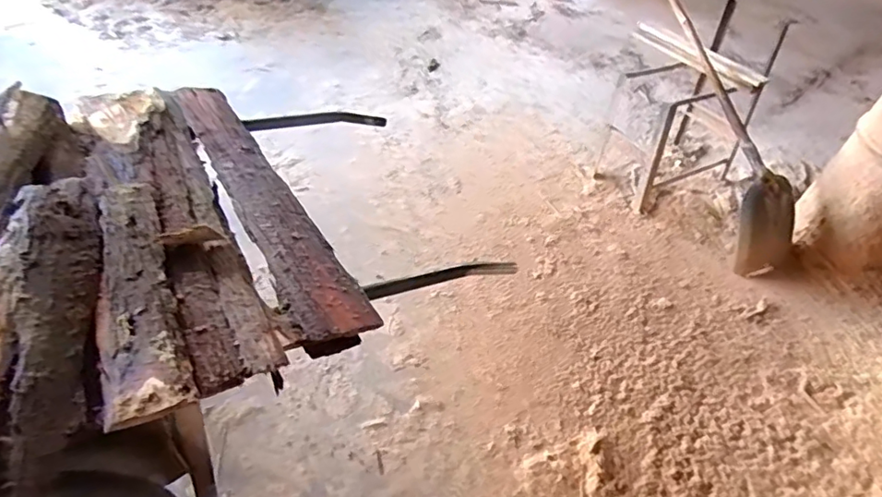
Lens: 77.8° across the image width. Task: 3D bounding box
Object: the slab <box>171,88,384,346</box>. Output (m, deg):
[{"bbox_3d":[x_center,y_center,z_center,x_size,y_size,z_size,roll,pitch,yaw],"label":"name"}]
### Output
[{"bbox_3d":[-0.415,-0.142,1.228,0.137,0.042,0.969,-24,50,-21],"label":"slab"}]

